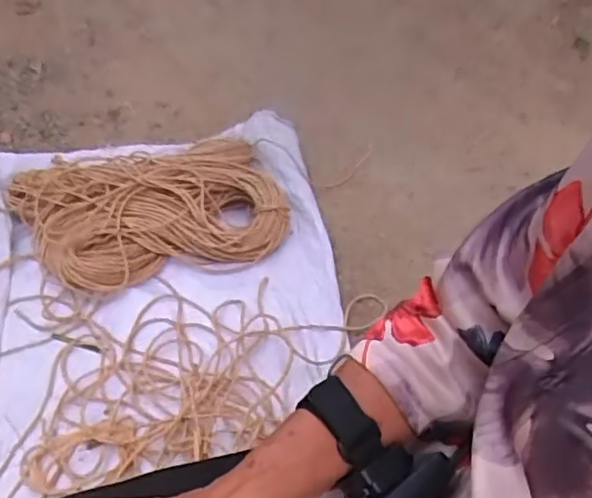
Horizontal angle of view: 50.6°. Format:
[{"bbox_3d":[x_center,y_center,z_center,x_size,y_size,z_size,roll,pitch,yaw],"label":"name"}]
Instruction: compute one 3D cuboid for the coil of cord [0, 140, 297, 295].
[{"bbox_3d":[-0.279,-0.087,1.205,0.485,0.080,0.352,-14,48,-13],"label":"coil of cord"}]

